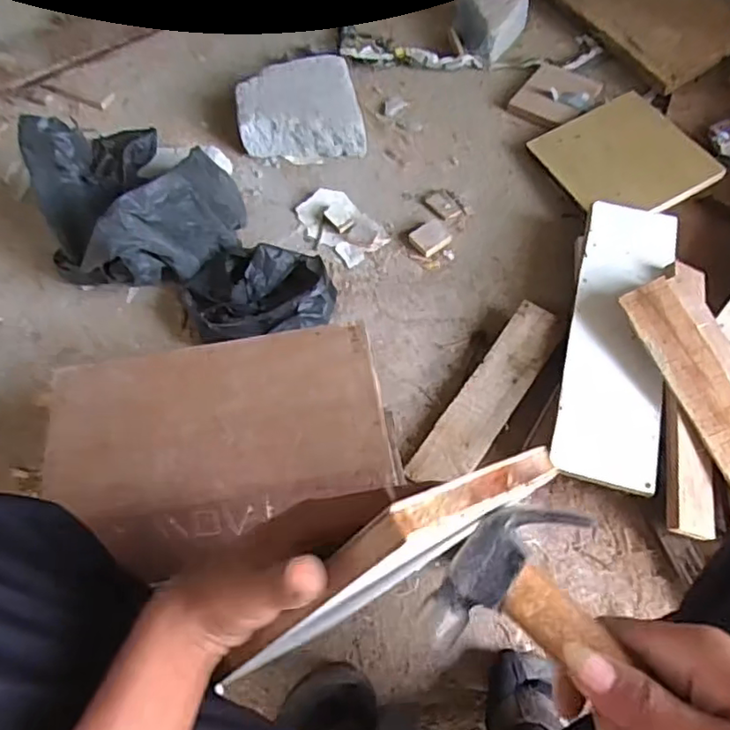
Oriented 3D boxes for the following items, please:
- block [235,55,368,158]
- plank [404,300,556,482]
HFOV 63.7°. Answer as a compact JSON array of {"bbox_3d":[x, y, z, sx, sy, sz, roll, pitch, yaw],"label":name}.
[{"bbox_3d":[-0.111,-0.433,0.996,0.202,0.063,0.184,-8,65,0],"label":"block"},{"bbox_3d":[0.159,0.039,0.762,0.071,0.013,0.280,30,75,23],"label":"plank"}]

